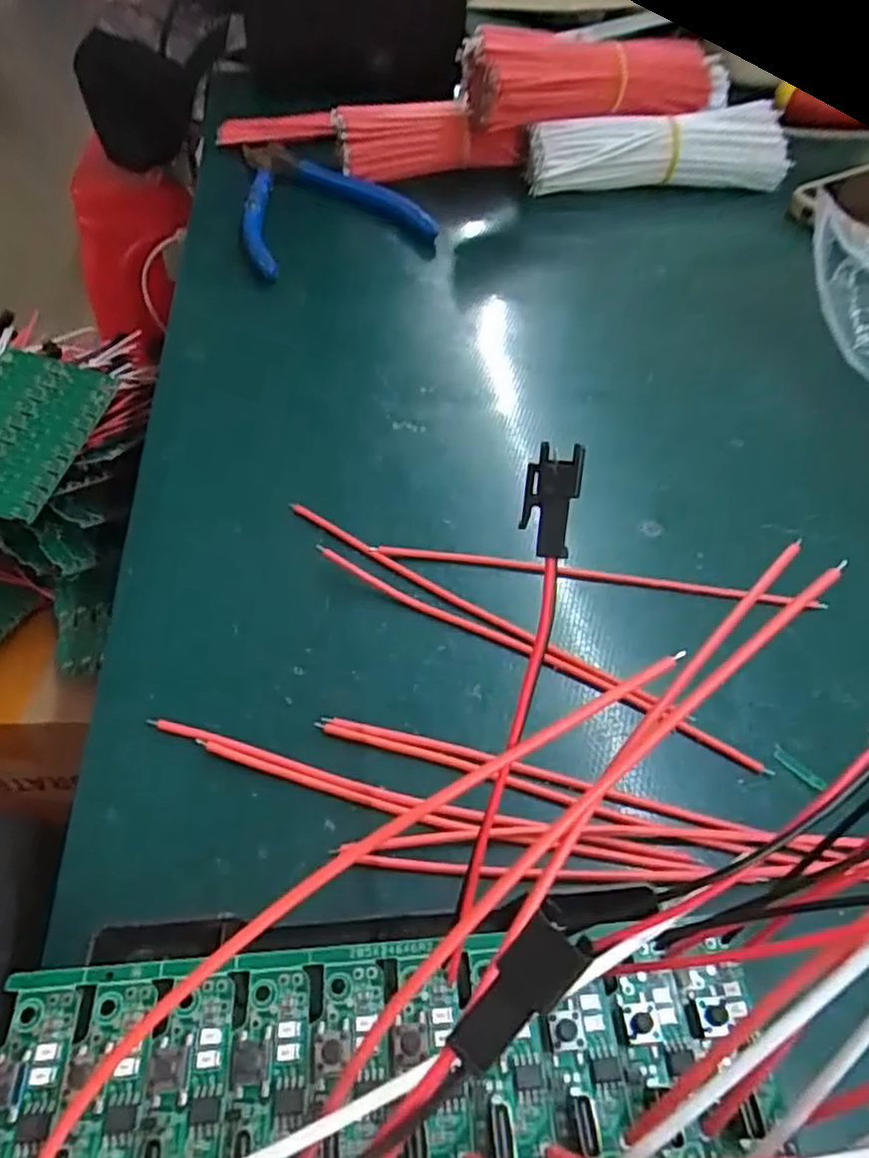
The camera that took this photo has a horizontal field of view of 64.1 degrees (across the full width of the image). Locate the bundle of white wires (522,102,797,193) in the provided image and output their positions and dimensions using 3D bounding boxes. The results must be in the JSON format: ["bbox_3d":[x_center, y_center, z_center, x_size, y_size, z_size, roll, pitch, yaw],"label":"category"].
[{"bbox_3d":[0.127,-0.245,0.399,0.150,0.036,0.042,-1,51,0],"label":"bundle of white wires"}]

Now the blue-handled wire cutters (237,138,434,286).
[{"bbox_3d":[-0.071,-0.222,0.393,0.093,0.008,0.159,-17,54,-14],"label":"blue-handled wire cutters"}]

